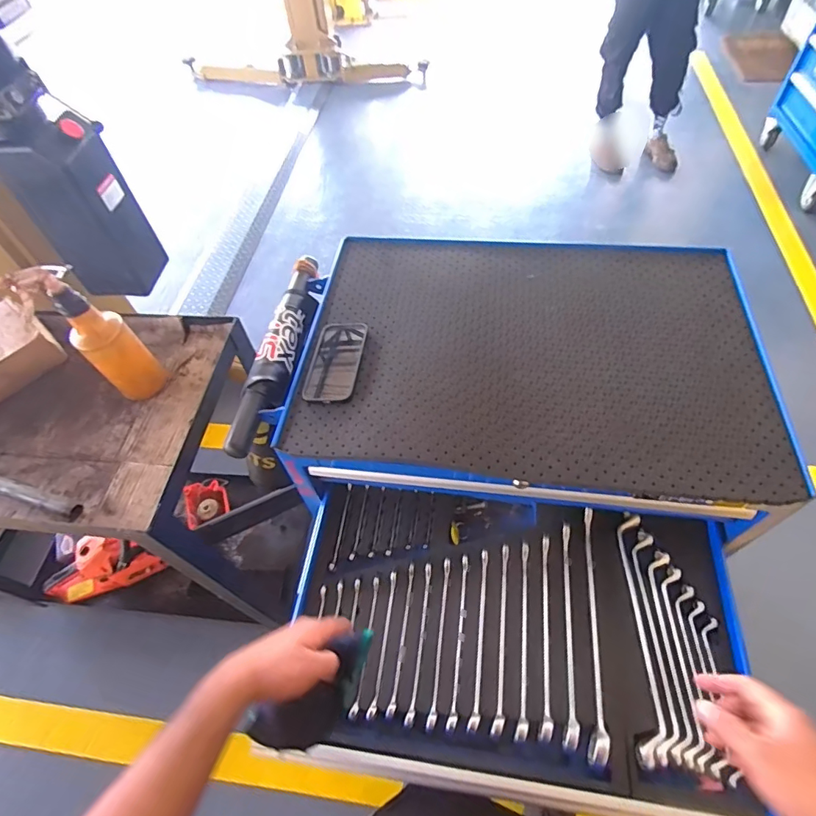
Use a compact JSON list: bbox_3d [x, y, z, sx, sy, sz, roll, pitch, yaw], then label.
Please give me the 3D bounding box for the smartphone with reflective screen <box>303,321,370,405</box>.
[{"bbox_3d":[-0.107,-0.074,0.738,0.077,0.012,0.156,5,53,8],"label":"smartphone with reflective screen"}]

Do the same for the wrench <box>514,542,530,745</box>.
[{"bbox_3d":[0.156,0.302,0.650,0.015,0.024,0.242,6,56,9],"label":"wrench"}]

